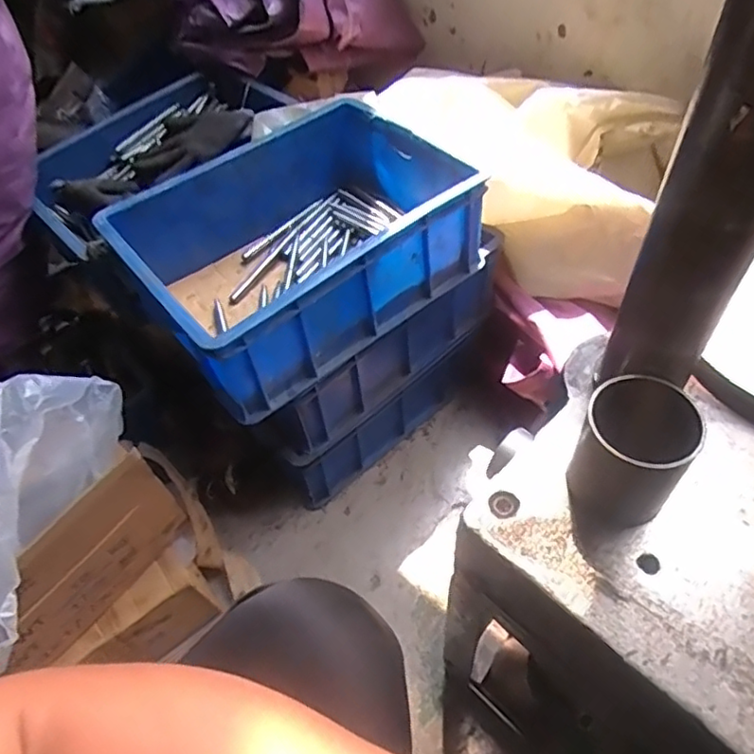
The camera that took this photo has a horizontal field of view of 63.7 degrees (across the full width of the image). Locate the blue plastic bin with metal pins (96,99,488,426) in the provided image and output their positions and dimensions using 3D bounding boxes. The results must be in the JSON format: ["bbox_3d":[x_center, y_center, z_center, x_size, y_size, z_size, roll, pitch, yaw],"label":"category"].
[{"bbox_3d":[-0.096,-0.176,0.775,0.399,0.145,0.289,-36,57,-21],"label":"blue plastic bin with metal pins"}]

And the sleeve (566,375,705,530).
[{"bbox_3d":[0.170,0.054,0.411,0.064,0.093,0.065,-2,52,3],"label":"sleeve"}]

